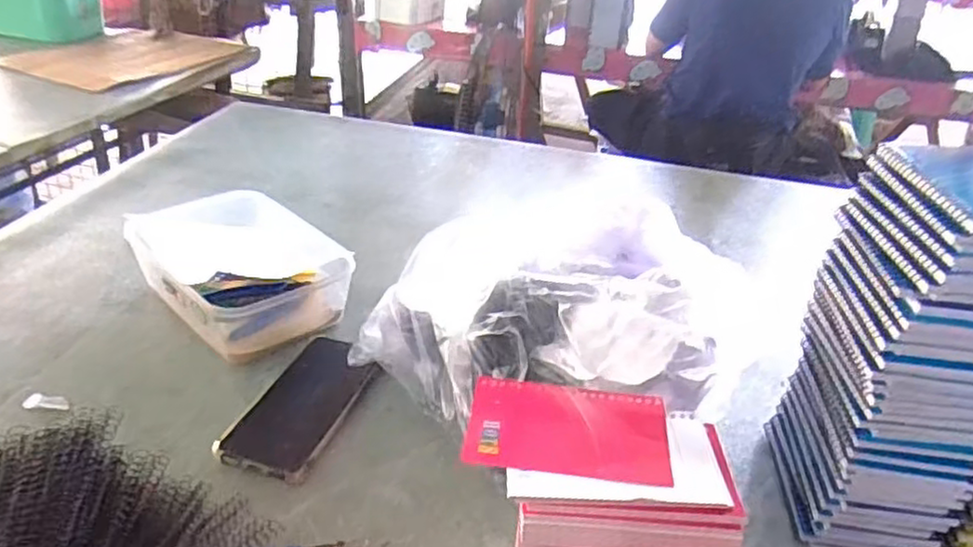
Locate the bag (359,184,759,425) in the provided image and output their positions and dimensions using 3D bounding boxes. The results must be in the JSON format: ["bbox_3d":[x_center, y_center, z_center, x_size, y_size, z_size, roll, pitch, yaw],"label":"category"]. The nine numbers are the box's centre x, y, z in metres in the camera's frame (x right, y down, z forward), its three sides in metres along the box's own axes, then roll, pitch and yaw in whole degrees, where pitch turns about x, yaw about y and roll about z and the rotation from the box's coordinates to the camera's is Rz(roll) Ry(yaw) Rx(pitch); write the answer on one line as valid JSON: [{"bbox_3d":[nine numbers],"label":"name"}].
[{"bbox_3d":[0.058,0.041,0.648,0.332,0.152,0.200,15,32,15],"label":"bag"}]

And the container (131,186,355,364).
[{"bbox_3d":[-0.259,-0.010,0.756,0.188,0.078,0.222,-21,40,-36],"label":"container"}]

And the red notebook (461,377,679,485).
[{"bbox_3d":[0.054,0.101,0.461,0.128,0.005,0.076,7,35,5],"label":"red notebook"}]

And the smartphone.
[{"bbox_3d":[-0.160,0.112,0.612,0.081,0.012,0.155,16,37,13],"label":"smartphone"}]

